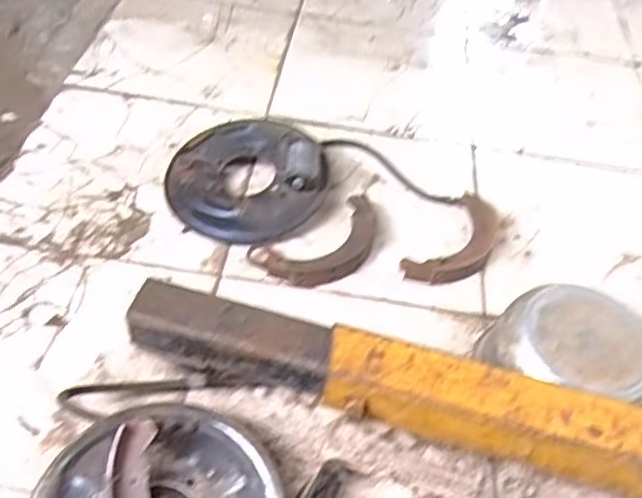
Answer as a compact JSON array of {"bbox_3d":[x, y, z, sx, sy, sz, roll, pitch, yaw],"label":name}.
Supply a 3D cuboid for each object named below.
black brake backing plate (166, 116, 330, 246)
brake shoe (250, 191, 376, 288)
[{"bbox_3d":[-0.132,-0.132,1.071,0.237,0.083,0.270,-31,60,-27],"label":"black brake backing plate"},{"bbox_3d":[0.006,-0.006,0.995,0.216,0.029,0.113,-27,58,-25],"label":"brake shoe"}]

